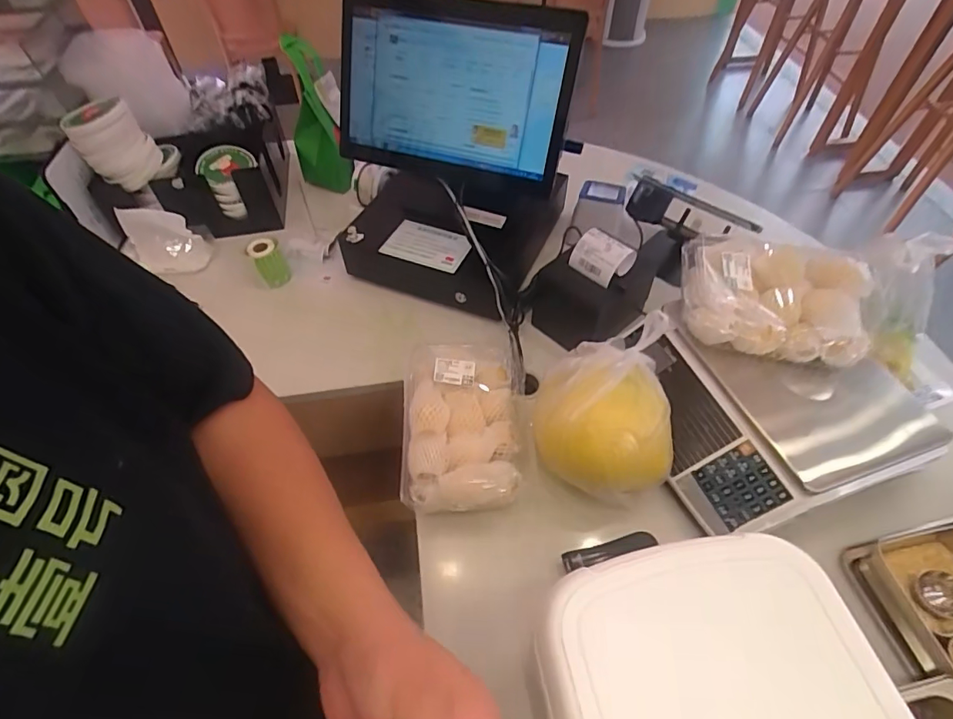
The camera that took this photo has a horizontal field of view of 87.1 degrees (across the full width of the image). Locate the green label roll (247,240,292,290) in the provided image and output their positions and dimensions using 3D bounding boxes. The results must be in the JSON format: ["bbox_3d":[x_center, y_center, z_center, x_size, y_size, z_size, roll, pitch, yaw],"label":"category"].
[{"bbox_3d":[-0.355,-0.166,0.859,0.048,0.082,0.045,-1,53,1],"label":"green label roll"}]

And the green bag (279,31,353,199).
[{"bbox_3d":[-0.289,-0.429,0.908,0.067,0.285,0.135,-33,59,-22],"label":"green bag"}]

